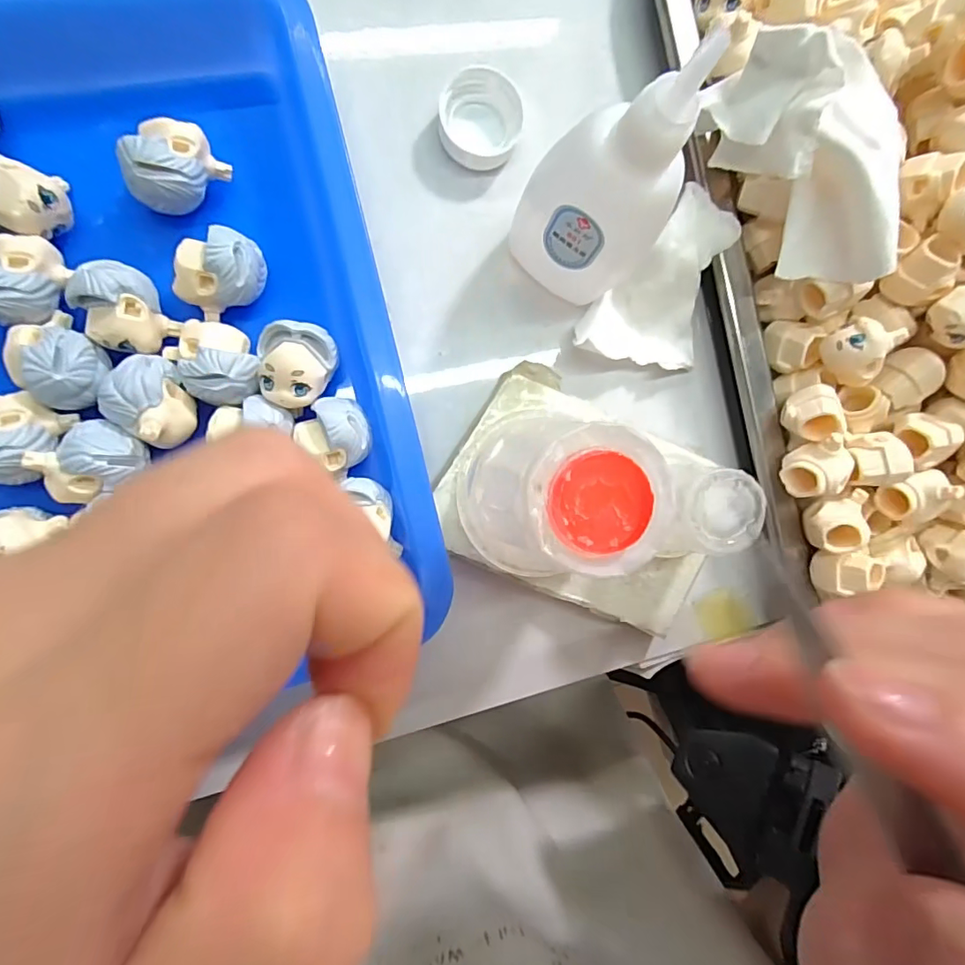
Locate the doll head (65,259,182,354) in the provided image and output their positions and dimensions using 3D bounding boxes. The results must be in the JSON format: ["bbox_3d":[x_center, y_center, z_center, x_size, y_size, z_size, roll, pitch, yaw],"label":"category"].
[{"bbox_3d":[-0.109,-0.052,0.156,0.023,0.022,0.023,0,89,-10],"label":"doll head"}]

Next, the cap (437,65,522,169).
[{"bbox_3d":[-0.001,-0.131,0.189,0.029,0.012,0.032,16,88,-9],"label":"cap"}]

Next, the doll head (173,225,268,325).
[{"bbox_3d":[-0.083,-0.065,0.163,0.026,0.023,0.021,-9,90,-10],"label":"doll head"}]

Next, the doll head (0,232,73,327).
[{"bbox_3d":[-0.139,-0.061,0.155,0.020,0.025,0.027,14,88,-9],"label":"doll head"}]

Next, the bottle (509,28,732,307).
[{"bbox_3d":[0.039,-0.088,0.152,0.042,0.097,0.034,45,84,-7],"label":"bottle"}]

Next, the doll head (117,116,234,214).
[{"bbox_3d":[-0.097,-0.099,0.163,0.020,0.024,0.027,38,85,-7],"label":"doll head"}]

